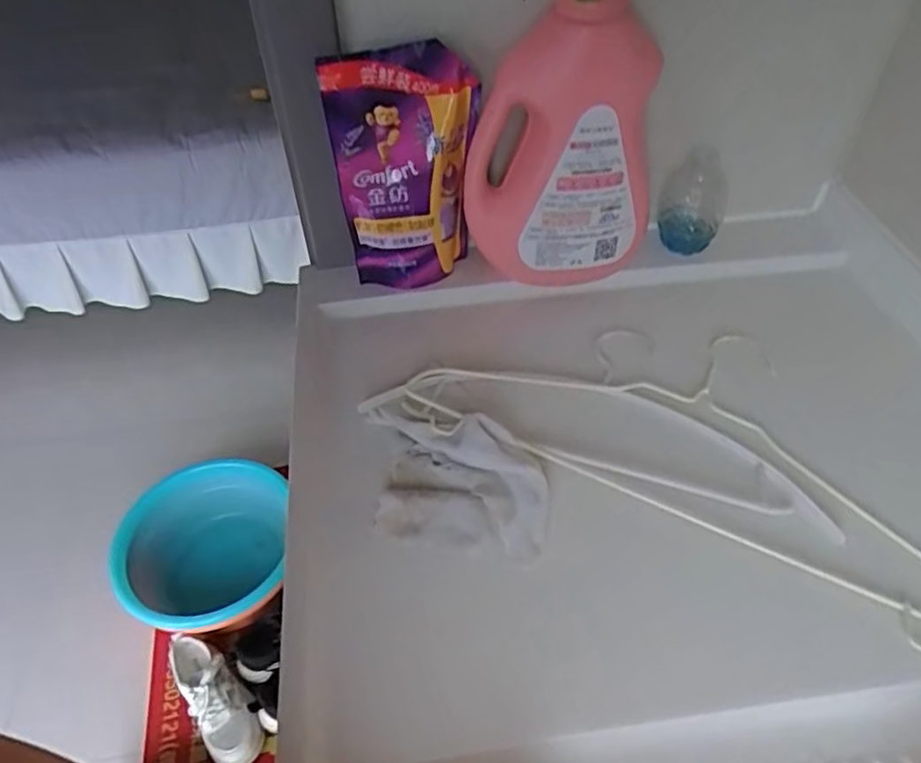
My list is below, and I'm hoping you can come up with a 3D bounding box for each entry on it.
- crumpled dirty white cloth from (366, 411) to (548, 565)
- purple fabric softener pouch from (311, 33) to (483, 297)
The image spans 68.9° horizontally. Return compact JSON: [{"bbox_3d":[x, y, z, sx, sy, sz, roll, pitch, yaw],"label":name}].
[{"bbox_3d":[-0.007,0.071,0.505,0.148,0.021,0.104,11,49,13],"label":"crumpled dirty white cloth"},{"bbox_3d":[-0.046,-0.180,0.618,0.124,0.228,0.037,-9,48,-5],"label":"purple fabric softener pouch"}]

